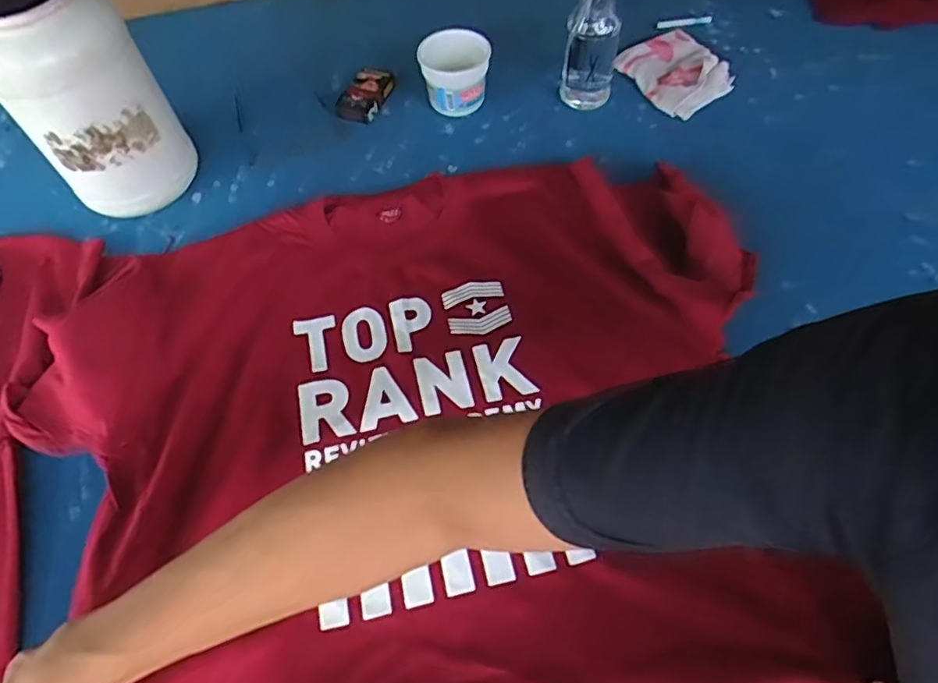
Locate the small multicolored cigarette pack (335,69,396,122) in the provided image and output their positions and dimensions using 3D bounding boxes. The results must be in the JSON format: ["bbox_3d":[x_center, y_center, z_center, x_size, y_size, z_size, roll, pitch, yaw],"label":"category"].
[{"bbox_3d":[-0.146,-0.347,0.839,0.059,0.023,0.091,17,62,14],"label":"small multicolored cigarette pack"}]

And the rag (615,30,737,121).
[{"bbox_3d":[0.297,-0.383,0.837,0.128,0.021,0.149,-27,61,-12],"label":"rag"}]

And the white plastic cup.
[{"bbox_3d":[-0.017,-0.360,0.796,0.091,0.097,0.079,-4,59,1],"label":"white plastic cup"}]

